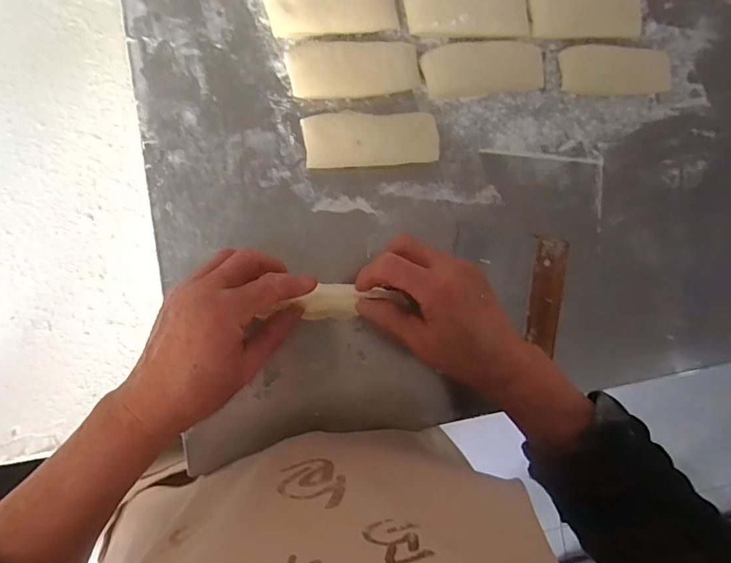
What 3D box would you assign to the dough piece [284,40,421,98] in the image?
[{"bbox_3d":[-0.009,-0.196,0.417,0.122,0.023,0.048,-8,89,-9],"label":"dough piece"}]

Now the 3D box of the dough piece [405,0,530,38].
[{"bbox_3d":[0.103,-0.261,0.434,0.123,0.022,0.046,-6,88,-9],"label":"dough piece"}]

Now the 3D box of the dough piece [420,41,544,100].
[{"bbox_3d":[0.118,-0.210,0.444,0.124,0.012,0.047,-11,89,-9],"label":"dough piece"}]

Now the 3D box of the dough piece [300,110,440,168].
[{"bbox_3d":[0.007,-0.132,0.417,0.123,0.024,0.051,-5,88,-9],"label":"dough piece"}]

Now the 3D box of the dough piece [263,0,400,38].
[{"bbox_3d":[-0.028,-0.255,0.416,0.122,0.021,0.049,-12,89,-9],"label":"dough piece"}]

